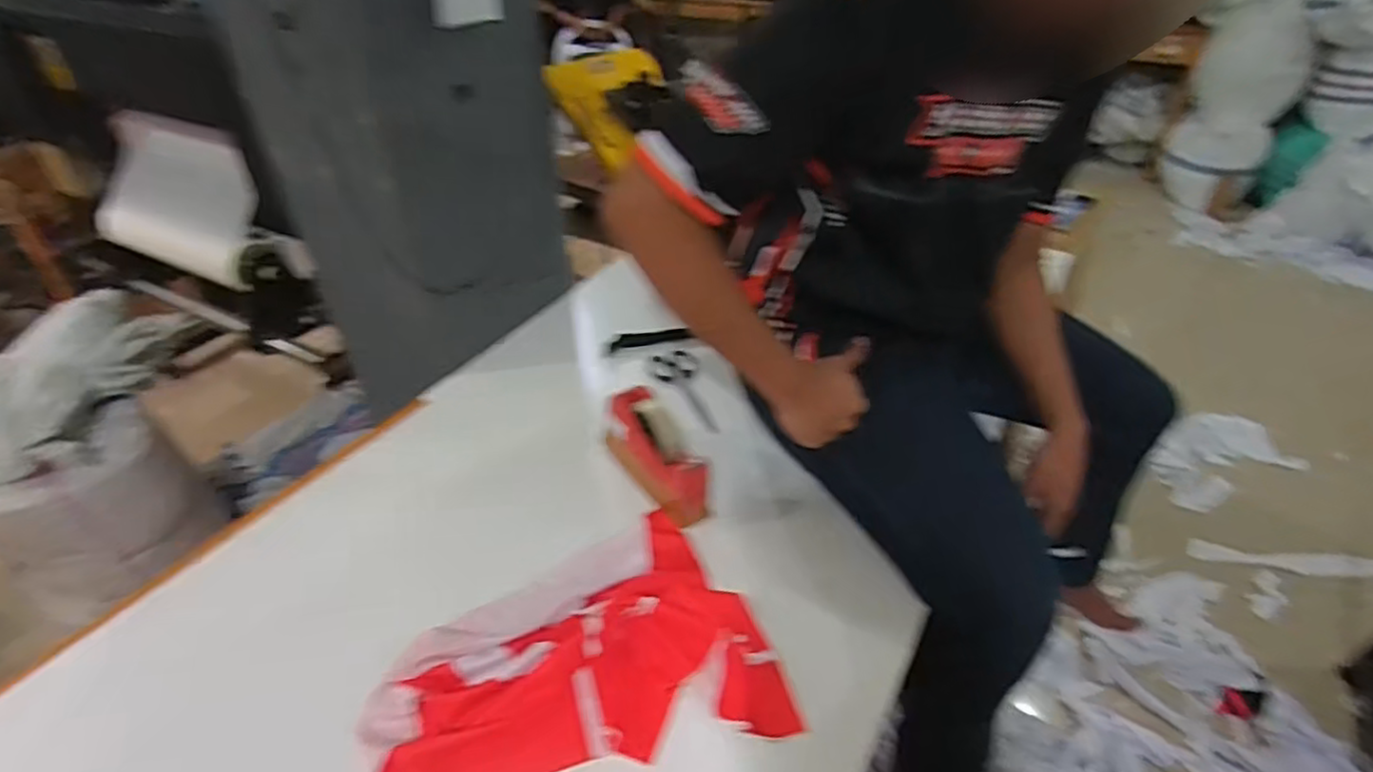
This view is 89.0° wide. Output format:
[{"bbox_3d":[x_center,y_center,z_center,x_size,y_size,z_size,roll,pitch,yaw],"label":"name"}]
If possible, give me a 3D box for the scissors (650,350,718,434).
[{"bbox_3d":[0.001,0.008,1.130,0.073,0.017,0.211,-13,39,-14],"label":"scissors"}]

